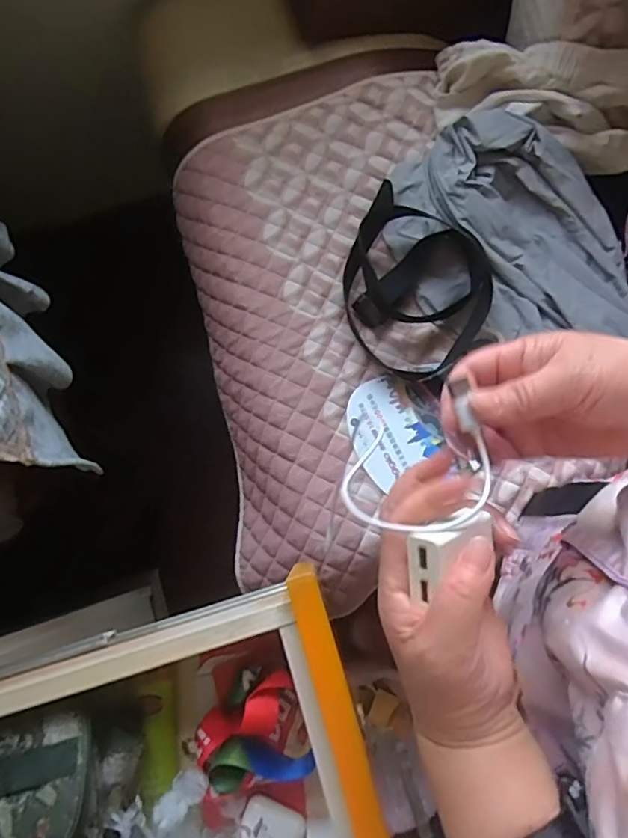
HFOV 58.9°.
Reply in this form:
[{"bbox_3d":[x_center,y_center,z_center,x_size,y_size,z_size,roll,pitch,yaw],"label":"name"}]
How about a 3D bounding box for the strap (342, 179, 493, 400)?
[{"bbox_3d":[0.123,-0.167,0.705,0.202,0.046,0.193,35,81,7],"label":"strap"}]

